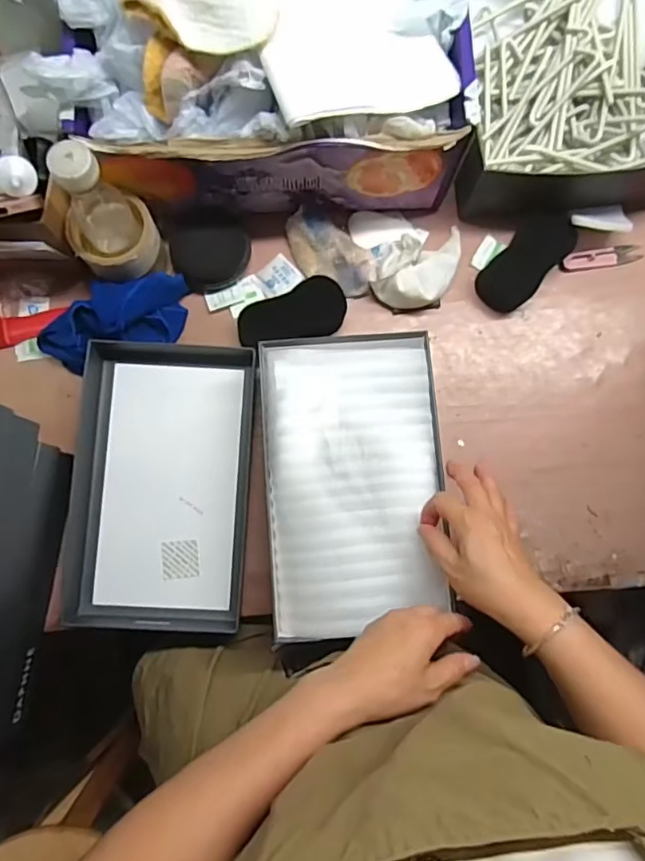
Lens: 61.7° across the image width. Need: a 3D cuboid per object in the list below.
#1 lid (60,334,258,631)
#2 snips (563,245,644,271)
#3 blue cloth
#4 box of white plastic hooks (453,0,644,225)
[{"bbox_3d":[-0.177,0.058,0.604,0.185,0.033,0.315,2,82,-1],"label":"lid"},{"bbox_3d":[0.344,-0.213,0.664,0.102,0.006,0.024,-8,83,-2],"label":"snips"},{"bbox_3d":[-0.236,-0.120,0.610,0.176,0.052,0.088,-20,83,-4],"label":"blue cloth"},{"bbox_3d":[0.283,-0.407,0.644,0.281,0.097,0.290,-6,83,-2],"label":"box of white plastic hooks"}]

